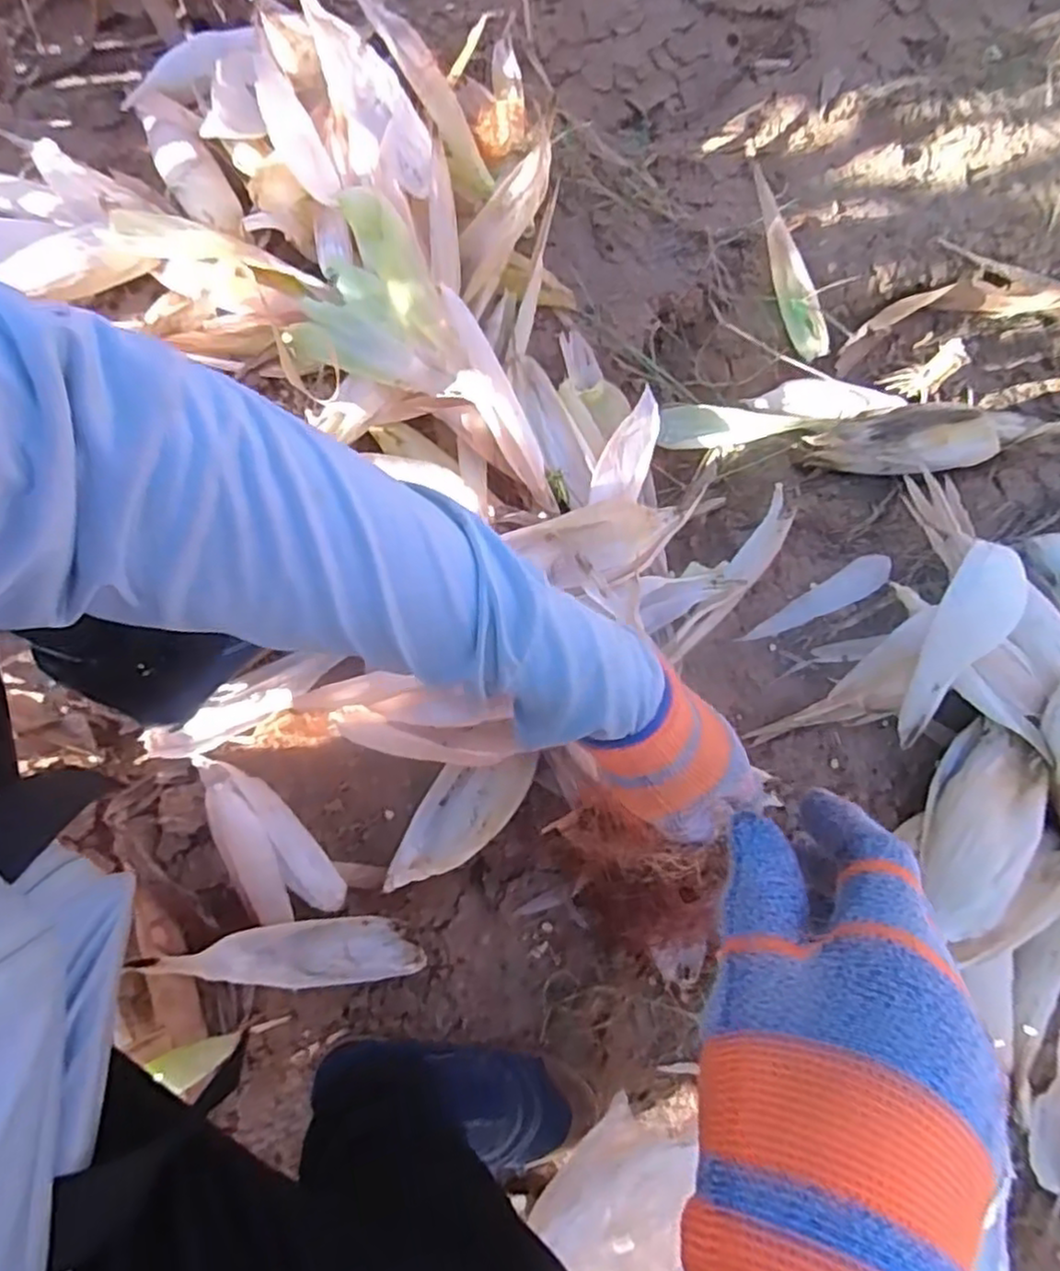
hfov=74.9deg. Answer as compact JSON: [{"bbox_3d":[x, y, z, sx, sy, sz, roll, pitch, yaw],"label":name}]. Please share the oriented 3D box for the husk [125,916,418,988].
[{"bbox_3d":[-0.211,0.286,0.617,0.224,0.041,0.057,-3,77,-4],"label":"husk"}]

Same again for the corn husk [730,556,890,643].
[{"bbox_3d":[0.311,-0.034,0.733,0.182,0.016,0.036,-31,81,-9],"label":"corn husk"}]

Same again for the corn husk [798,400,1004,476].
[{"bbox_3d":[0.409,-0.221,0.769,0.193,0.048,0.078,-1,77,16],"label":"corn husk"}]

